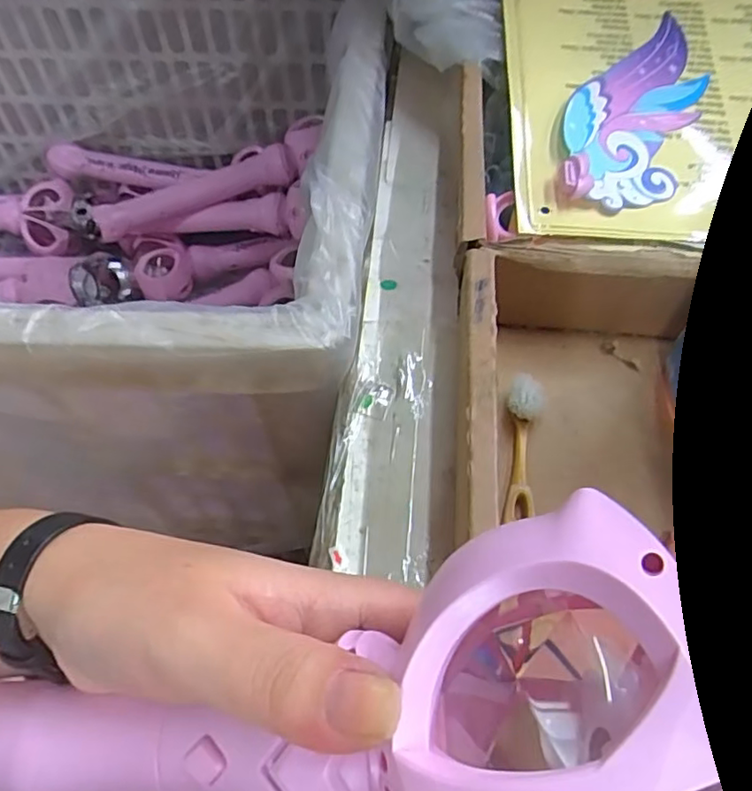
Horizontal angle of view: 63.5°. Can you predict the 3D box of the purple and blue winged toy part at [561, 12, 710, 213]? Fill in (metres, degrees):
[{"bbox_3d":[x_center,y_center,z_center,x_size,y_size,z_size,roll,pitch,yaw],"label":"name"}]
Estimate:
[{"bbox_3d":[0.156,-0.174,0.363,0.070,0.009,0.169,26,68,0],"label":"purple and blue winged toy part"}]

